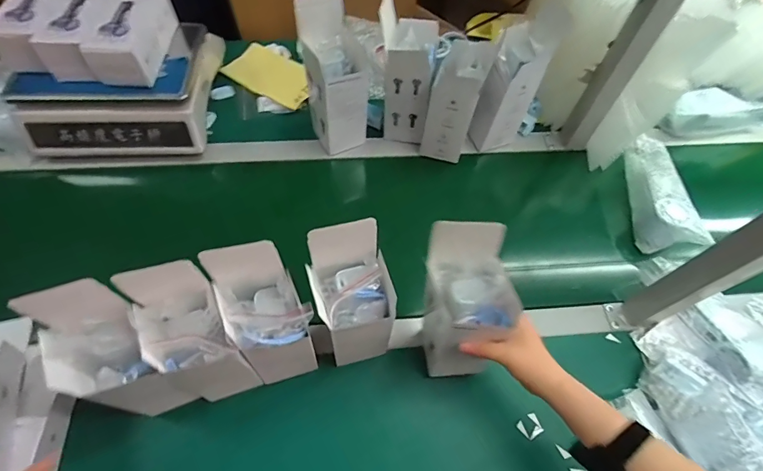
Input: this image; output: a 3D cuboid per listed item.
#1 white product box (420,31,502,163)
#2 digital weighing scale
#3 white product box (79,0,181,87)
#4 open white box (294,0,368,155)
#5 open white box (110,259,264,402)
[{"bbox_3d":[0.120,-0.215,0.682,0.079,0.202,0.073,19,63,7],"label":"white product box"},{"bbox_3d":[-0.450,-0.278,0.739,0.287,0.110,0.263,-1,62,-4],"label":"digital weighing scale"},{"bbox_3d":[-0.395,-0.325,0.668,0.077,0.070,0.180,4,62,-1],"label":"white product box"},{"bbox_3d":[-0.074,-0.247,0.678,0.082,0.258,0.077,-26,66,-16],"label":"open white box"},{"bbox_3d":[-0.200,0.120,0.471,0.083,0.223,0.098,-21,65,-14],"label":"open white box"}]

